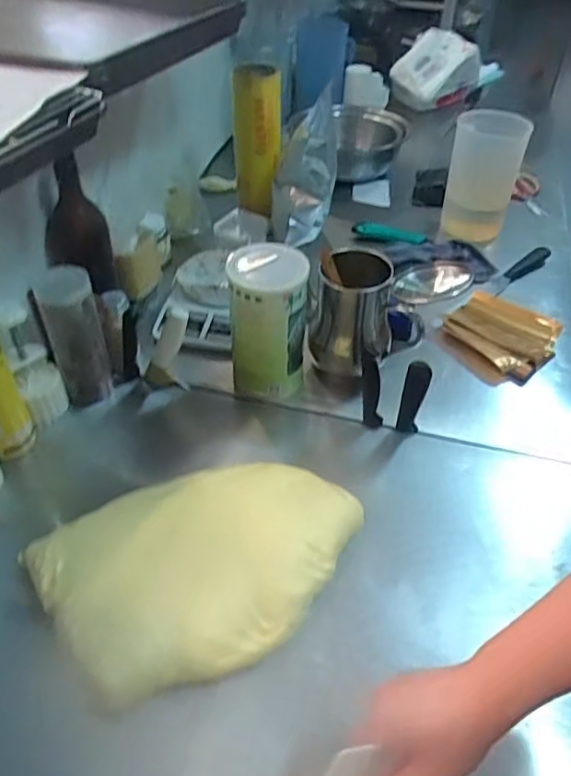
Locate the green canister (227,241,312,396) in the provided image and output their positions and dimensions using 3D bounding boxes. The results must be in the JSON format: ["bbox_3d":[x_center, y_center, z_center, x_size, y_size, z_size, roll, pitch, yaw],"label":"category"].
[{"bbox_3d":[-0.022,-0.083,0.818,0.094,0.205,0.084,6,43,5],"label":"green canister"}]

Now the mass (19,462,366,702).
[{"bbox_3d":[-0.078,0.190,0.660,0.360,0.060,0.212,-18,46,-20],"label":"mass"}]

